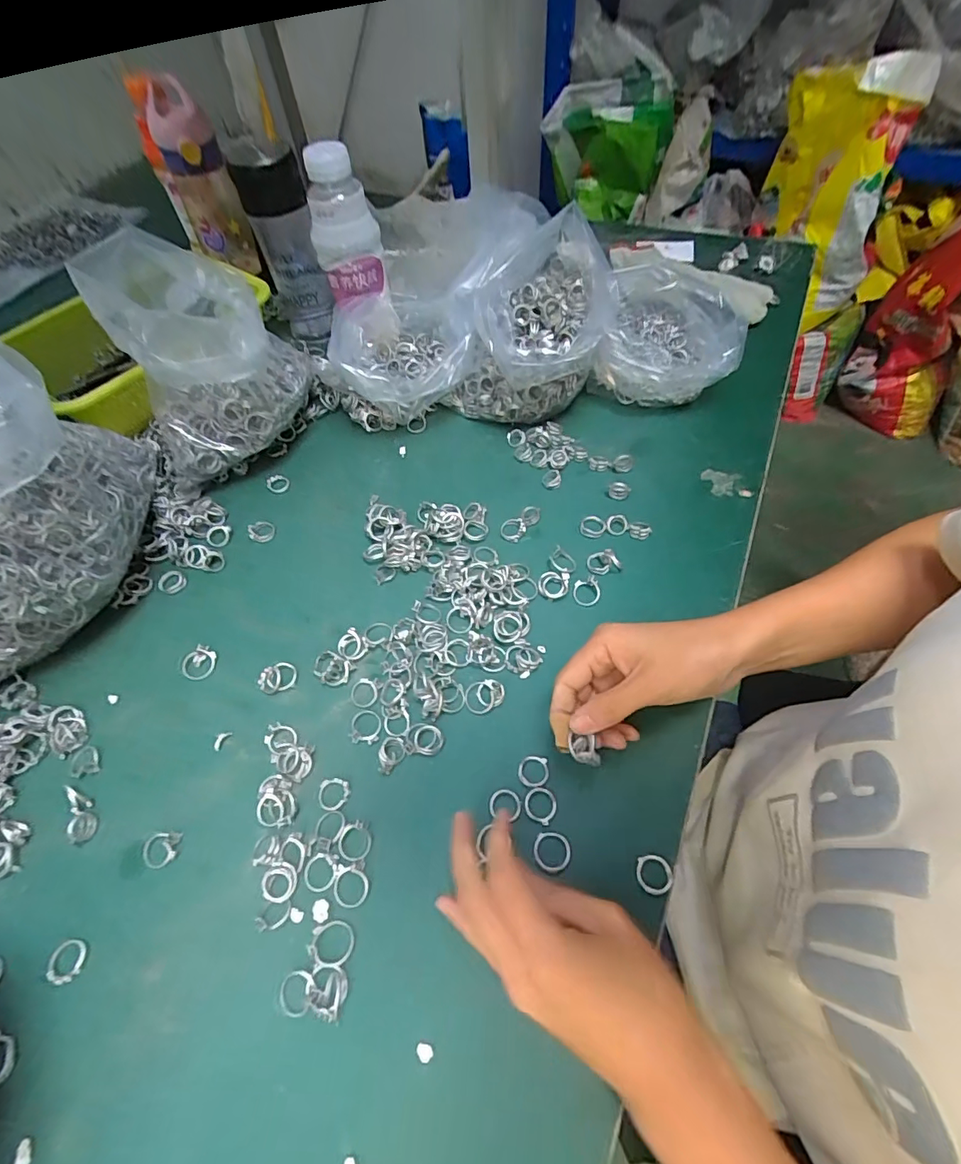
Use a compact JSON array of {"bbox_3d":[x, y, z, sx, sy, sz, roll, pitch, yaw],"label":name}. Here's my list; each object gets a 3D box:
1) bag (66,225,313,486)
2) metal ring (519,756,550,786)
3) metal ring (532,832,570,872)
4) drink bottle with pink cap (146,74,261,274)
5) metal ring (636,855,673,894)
[{"bbox_3d":[-0.243,-0.199,0.466,0.151,0.171,0.141,-24,59,-12],"label":"bag"},{"bbox_3d":[0.036,0.125,0.333,0.020,0.004,0.019,-2,57,3],"label":"metal ring"},{"bbox_3d":[0.044,0.165,0.307,0.022,0.004,0.022,-2,57,3],"label":"metal ring"},{"bbox_3d":[-0.347,-0.494,0.638,0.074,0.177,0.065,-26,59,-12],"label":"drink bottle with pink cap"},{"bbox_3d":[0.103,0.173,0.297,0.020,0.004,0.020,-7,48,7],"label":"metal ring"}]

